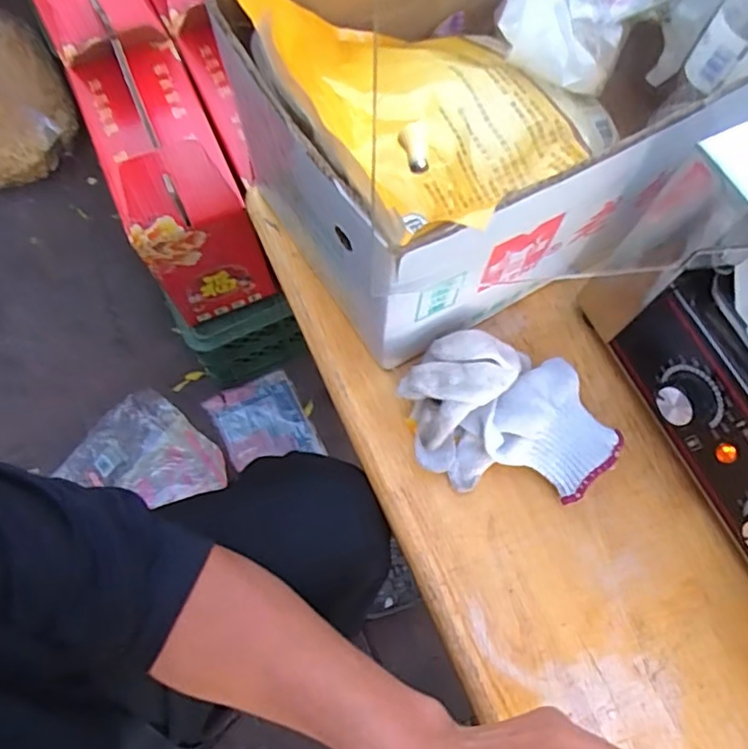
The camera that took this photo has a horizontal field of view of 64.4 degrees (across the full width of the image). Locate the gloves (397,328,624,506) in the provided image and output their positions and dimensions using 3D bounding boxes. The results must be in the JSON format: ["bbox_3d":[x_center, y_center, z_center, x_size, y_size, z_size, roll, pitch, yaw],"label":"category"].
[{"bbox_3d":[0.106,0.032,0.463,0.167,0.084,0.107,8,72,2],"label":"gloves"}]

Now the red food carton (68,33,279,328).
[{"bbox_3d":[-0.272,-0.269,0.804,0.136,0.288,0.280,-23,74,-8],"label":"red food carton"}]

